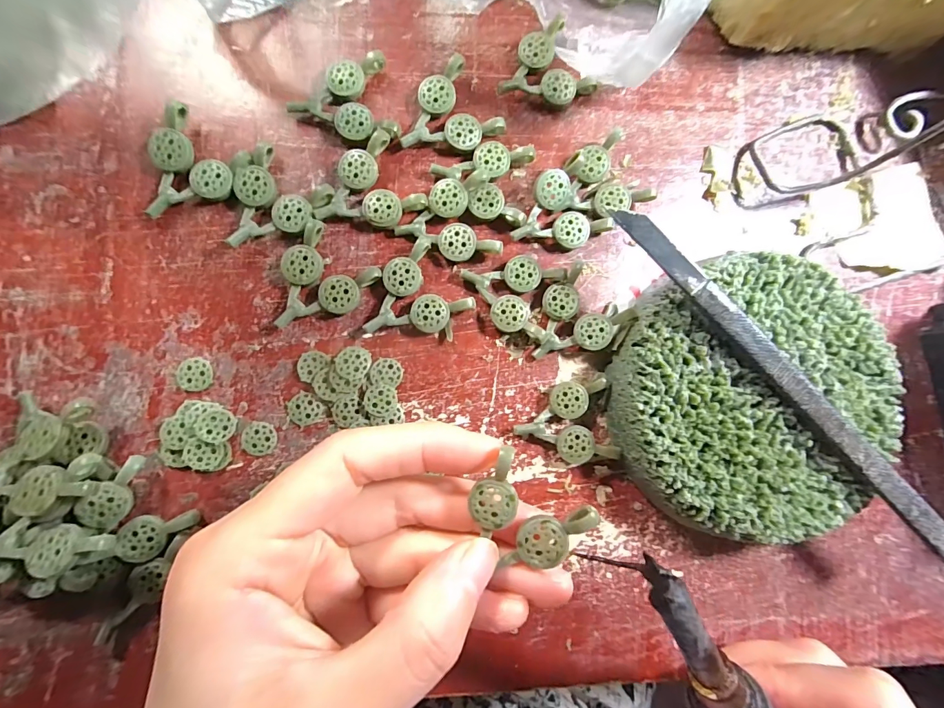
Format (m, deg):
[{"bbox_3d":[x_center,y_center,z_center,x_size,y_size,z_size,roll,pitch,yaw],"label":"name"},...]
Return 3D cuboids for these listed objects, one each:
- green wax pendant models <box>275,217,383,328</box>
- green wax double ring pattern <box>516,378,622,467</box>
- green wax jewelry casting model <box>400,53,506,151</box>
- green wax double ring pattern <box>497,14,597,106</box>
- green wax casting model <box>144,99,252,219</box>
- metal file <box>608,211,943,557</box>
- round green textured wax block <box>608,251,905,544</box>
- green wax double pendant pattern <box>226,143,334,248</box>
[{"bbox_3d":[-0.056,-0.025,0.143,0.030,0.007,0.036,38,85,-3],"label":"green wax pendant models"},{"bbox_3d":[0.034,0.026,0.149,0.035,0.009,0.029,-9,89,-6],"label":"green wax double ring pattern"},{"bbox_3d":[-0.010,-0.089,0.151,0.036,0.008,0.030,-36,92,-6],"label":"green wax jewelry casting model"},{"bbox_3d":[0.027,-0.109,0.157,0.035,0.007,0.030,-35,92,-6],"label":"green wax double ring pattern"},{"bbox_3d":[-0.099,-0.064,0.140,0.029,0.008,0.037,30,86,-4],"label":"green wax casting model"},{"bbox_3d":[0.106,0.009,0.134,0.012,0.009,0.157,-45,92,-5],"label":"metal file"},{"bbox_3d":[0.101,0.015,0.147,0.100,0.025,0.096,0,88,-6],"label":"round green textured wax block"},{"bbox_3d":[-0.072,-0.053,0.143,0.030,0.008,0.036,34,85,-4],"label":"green wax double pendant pattern"}]

